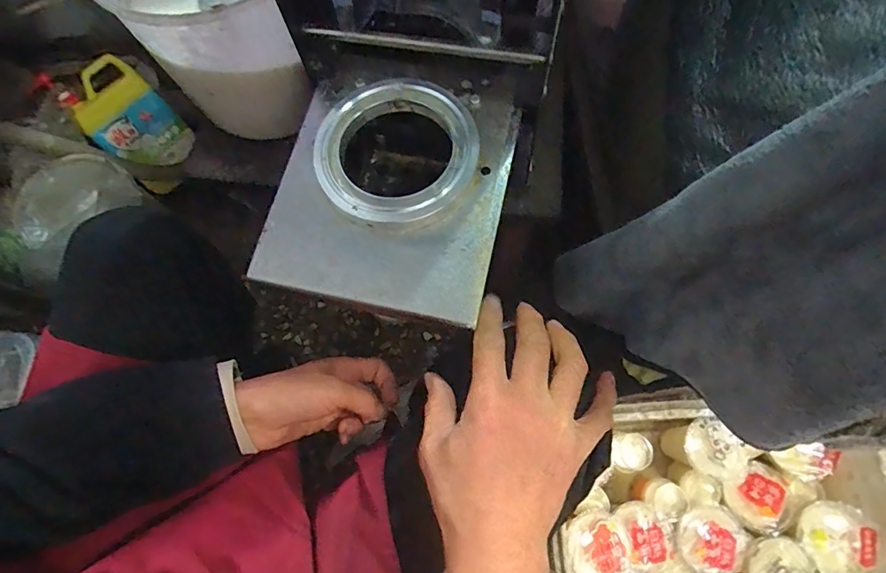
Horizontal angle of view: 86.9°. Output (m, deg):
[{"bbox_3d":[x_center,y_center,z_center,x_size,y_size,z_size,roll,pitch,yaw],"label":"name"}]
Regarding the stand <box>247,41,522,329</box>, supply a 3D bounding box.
[{"bbox_3d":[-0.039,-0.088,0.364,0.175,0.027,0.210,12,74,6],"label":"stand"}]

